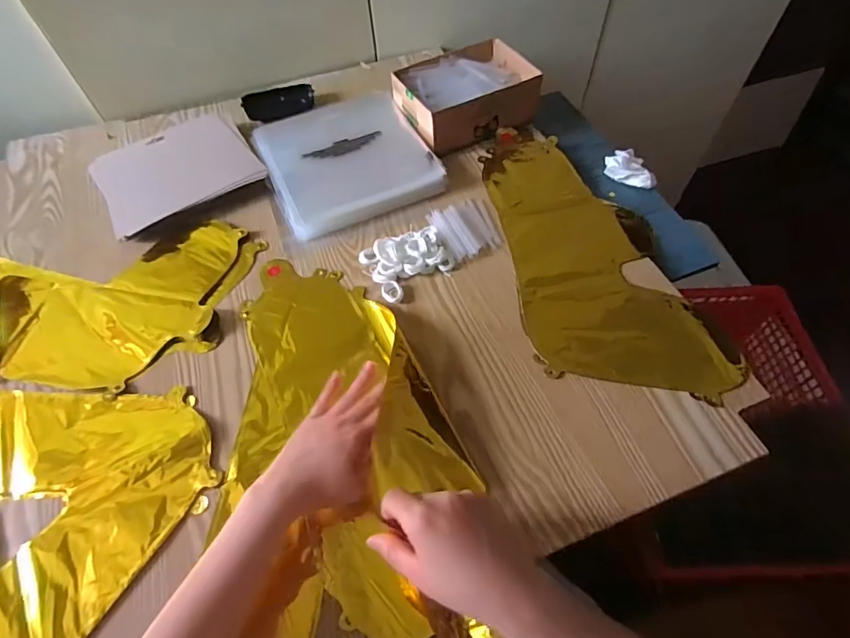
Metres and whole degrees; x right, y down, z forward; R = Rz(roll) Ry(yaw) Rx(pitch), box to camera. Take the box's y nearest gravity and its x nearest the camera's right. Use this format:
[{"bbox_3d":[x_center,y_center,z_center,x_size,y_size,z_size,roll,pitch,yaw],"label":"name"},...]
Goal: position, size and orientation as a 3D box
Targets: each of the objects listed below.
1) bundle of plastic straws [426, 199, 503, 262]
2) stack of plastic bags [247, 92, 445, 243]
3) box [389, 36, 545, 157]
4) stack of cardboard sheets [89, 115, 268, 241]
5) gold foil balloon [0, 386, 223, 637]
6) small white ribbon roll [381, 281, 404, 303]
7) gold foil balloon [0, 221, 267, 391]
[{"bbox_3d":[0.052,-0.116,0.584,0.077,0.013,0.089,-19,59,-9],"label":"bundle of plastic straws"},{"bbox_3d":[-0.114,-0.230,0.654,0.211,0.024,0.232,-22,59,-11],"label":"stack of plastic bags"},{"bbox_3d":[0.059,-0.328,0.682,0.193,0.063,0.145,-27,60,-14],"label":"box"},{"bbox_3d":[-0.350,-0.201,0.641,0.191,0.029,0.153,-32,62,-16],"label":"stack of cardboard sheets"},{"bbox_3d":[-0.363,0.182,0.416,0.329,0.018,0.358,-29,62,-14],"label":"gold foil balloon"},{"bbox_3d":[-0.038,-0.031,0.532,0.023,0.008,0.029,-33,62,-17],"label":"small white ribbon roll"},{"bbox_3d":[-0.423,-0.013,0.534,0.424,0.021,0.206,-8,58,-2],"label":"gold foil balloon"}]

